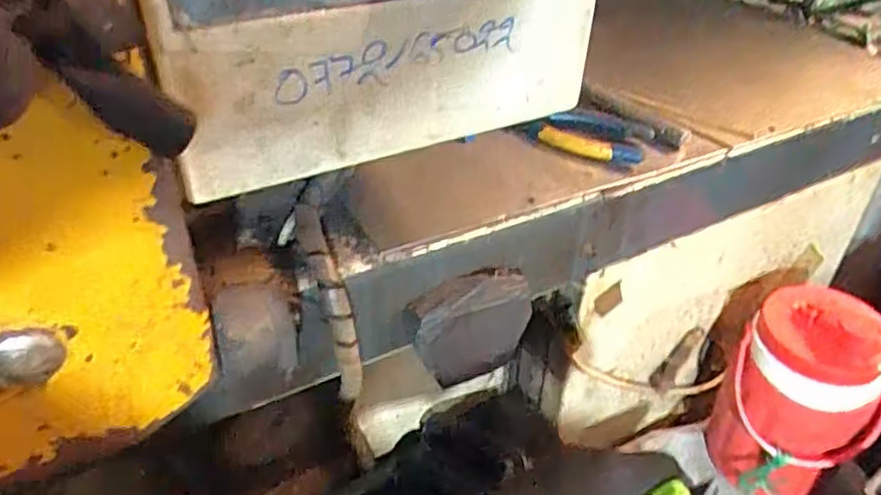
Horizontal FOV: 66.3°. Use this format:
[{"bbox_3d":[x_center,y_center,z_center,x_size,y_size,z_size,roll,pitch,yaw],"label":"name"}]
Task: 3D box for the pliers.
[{"bbox_3d":[0.128,-0.085,0.518,0.117,0.018,0.050,6,37,7],"label":"pliers"}]

